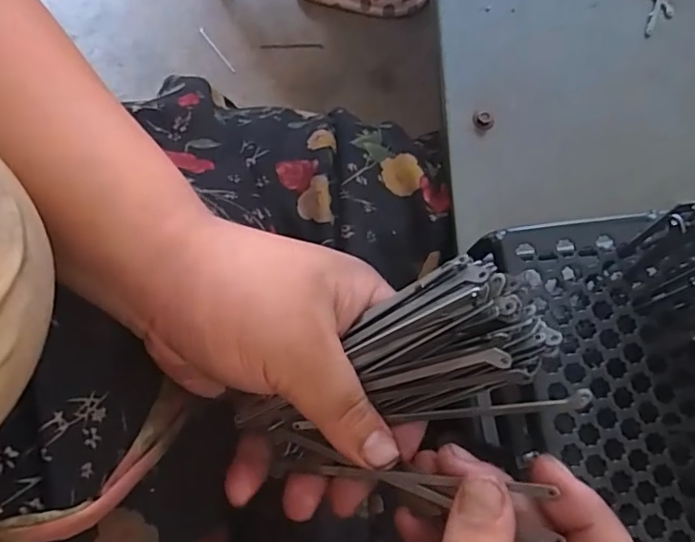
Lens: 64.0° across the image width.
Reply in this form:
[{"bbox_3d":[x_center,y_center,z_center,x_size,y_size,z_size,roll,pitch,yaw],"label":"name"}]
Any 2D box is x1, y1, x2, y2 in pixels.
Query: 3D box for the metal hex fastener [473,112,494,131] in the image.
[{"bbox_3d":[0.089,-0.098,0.361,0.013,0.004,0.012,-3,73,-3],"label":"metal hex fastener"}]

